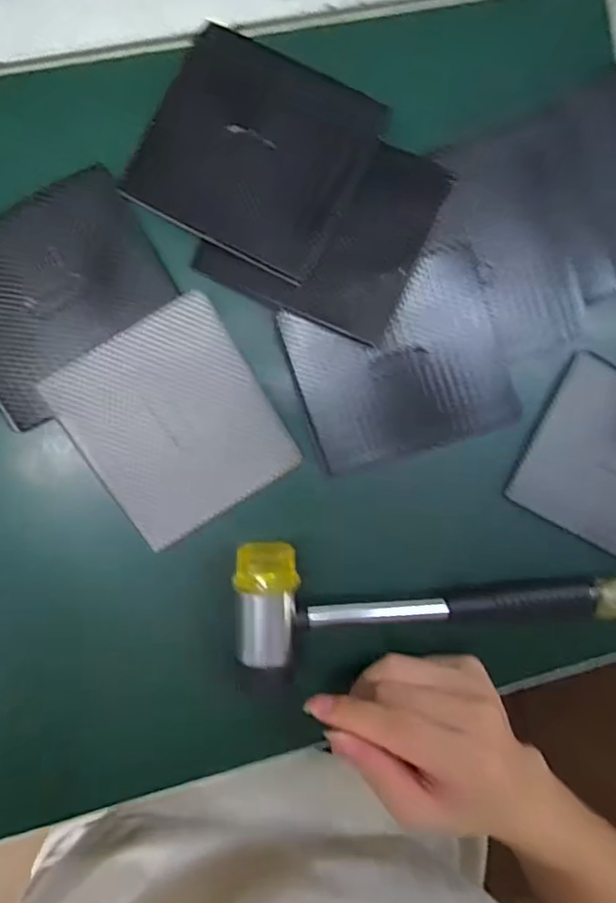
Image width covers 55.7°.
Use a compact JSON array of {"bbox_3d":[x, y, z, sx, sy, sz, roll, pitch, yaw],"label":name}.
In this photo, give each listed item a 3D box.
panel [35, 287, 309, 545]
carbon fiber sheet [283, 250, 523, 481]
[{"bbox_3d":[-0.071,-0.014,0.315,0.097,0.007,0.108,-32,98,-4],"label":"panel"},{"bbox_3d":[0.052,-0.048,0.325,0.113,0.008,0.100,-17,102,2],"label":"carbon fiber sheet"}]

